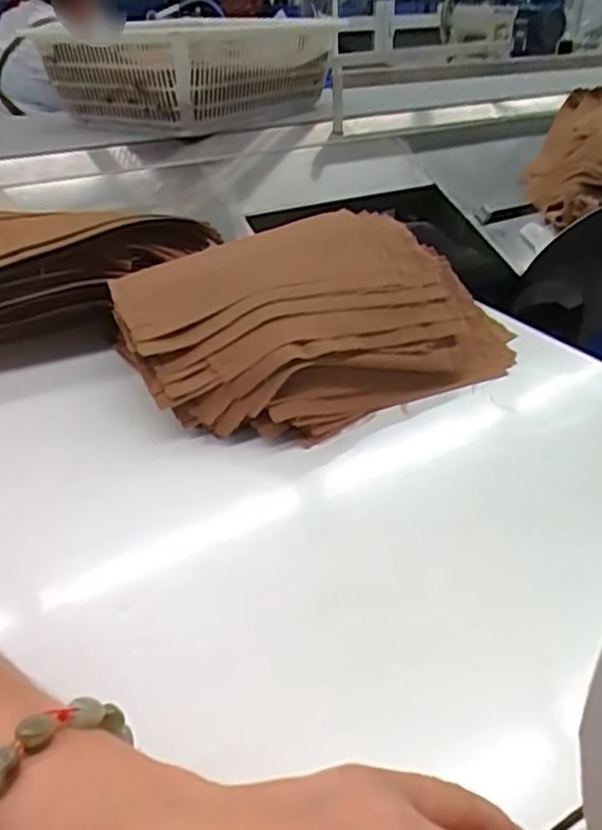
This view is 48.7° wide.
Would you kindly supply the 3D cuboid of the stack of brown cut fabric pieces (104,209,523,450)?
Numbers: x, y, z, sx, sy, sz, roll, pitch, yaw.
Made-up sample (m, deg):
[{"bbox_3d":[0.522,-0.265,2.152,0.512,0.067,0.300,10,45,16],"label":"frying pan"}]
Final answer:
[{"bbox_3d":[0.013,-0.082,0.517,0.296,0.089,0.186,-18,36,-22],"label":"stack of brown cut fabric pieces"}]

